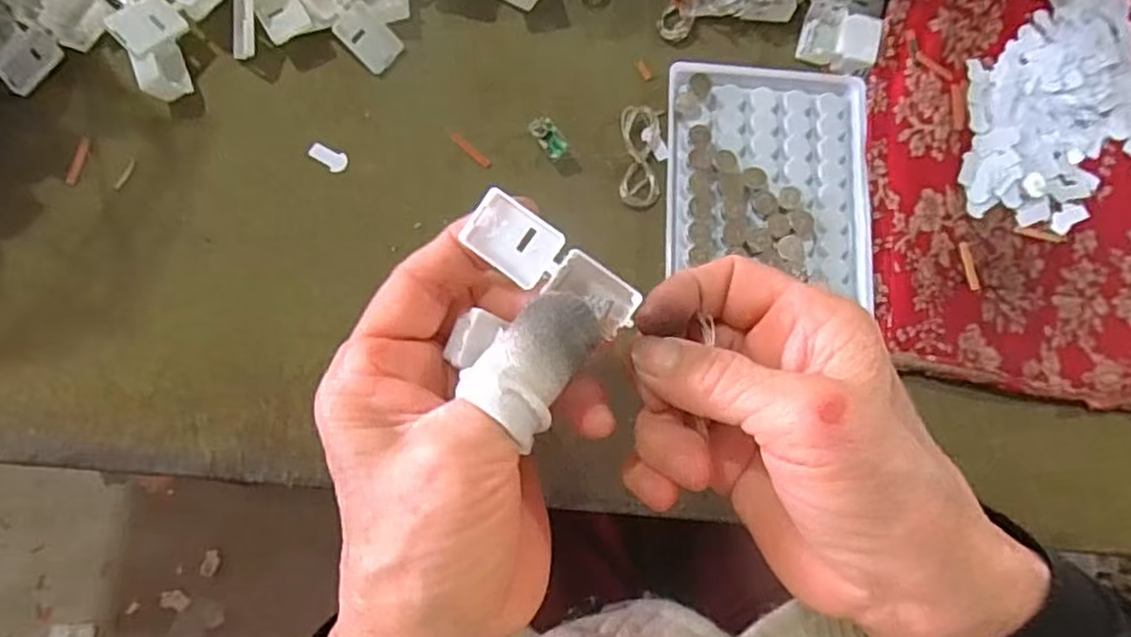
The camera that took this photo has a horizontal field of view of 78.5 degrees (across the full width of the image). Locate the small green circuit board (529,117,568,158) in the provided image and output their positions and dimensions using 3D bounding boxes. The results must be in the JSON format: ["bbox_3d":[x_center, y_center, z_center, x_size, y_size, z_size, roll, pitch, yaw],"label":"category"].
[{"bbox_3d":[-0.008,-0.080,0.311,0.010,0.012,0.019,-38,86,-9],"label":"small green circuit board"}]

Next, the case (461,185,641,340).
[{"bbox_3d":[-0.004,-0.016,0.207,0.056,0.009,0.019,32,83,-7],"label":"case"}]

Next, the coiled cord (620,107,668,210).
[{"bbox_3d":[0.036,-0.074,0.315,0.021,0.006,0.046,1,81,-5],"label":"coiled cord"}]

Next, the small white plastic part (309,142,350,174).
[{"bbox_3d":[-0.106,-0.072,0.309,0.017,0.004,0.009,27,80,-1],"label":"small white plastic part"}]

